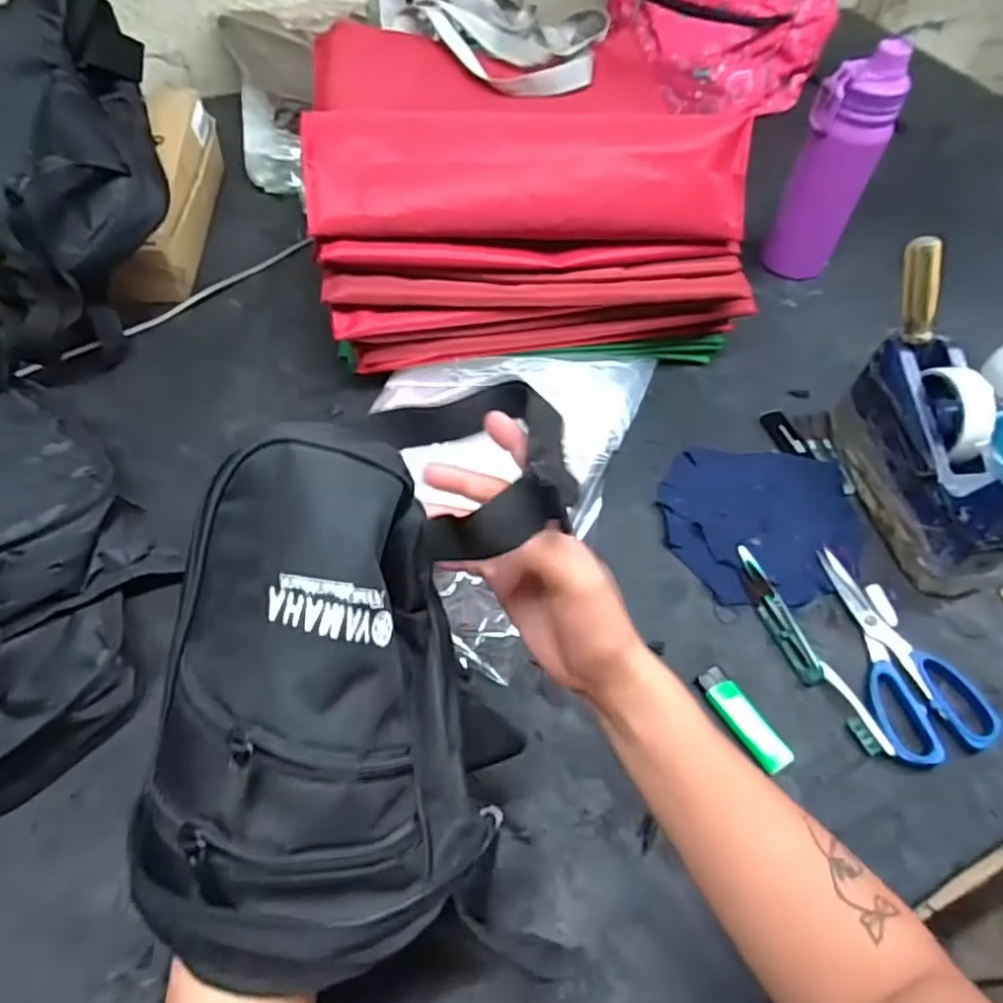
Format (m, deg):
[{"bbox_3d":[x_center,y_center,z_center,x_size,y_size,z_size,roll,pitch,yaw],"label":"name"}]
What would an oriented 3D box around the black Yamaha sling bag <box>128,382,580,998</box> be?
[{"bbox_3d":[-0.063,0.075,0.316,0.180,0.077,0.266,2,89,-24],"label":"black Yamaha sling bag"}]

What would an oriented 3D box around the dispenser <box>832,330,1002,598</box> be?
[{"bbox_3d":[0.364,-0.034,0.569,0.067,0.107,0.200,-4,55,-6],"label":"dispenser"}]

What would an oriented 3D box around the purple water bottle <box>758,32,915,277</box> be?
[{"bbox_3d":[0.349,-0.347,0.715,0.085,0.218,0.062,25,57,14],"label":"purple water bottle"}]

